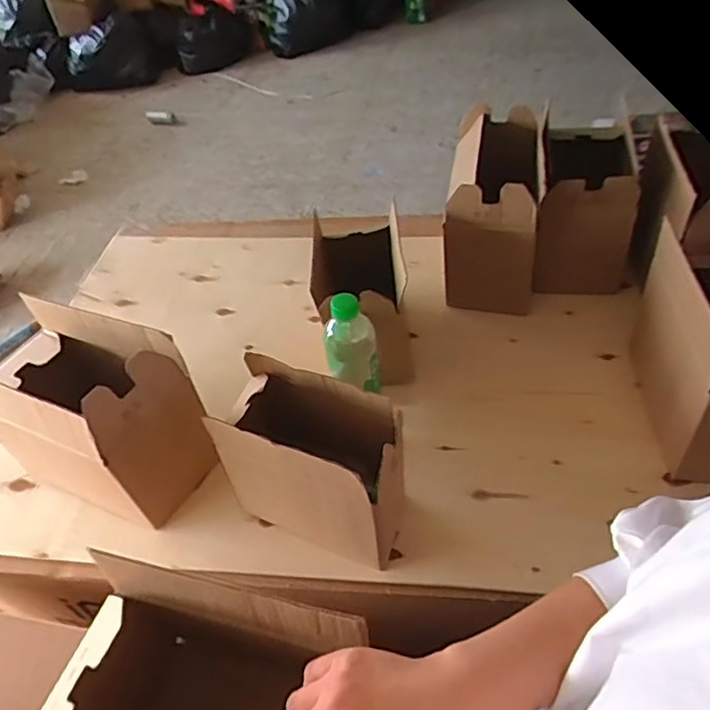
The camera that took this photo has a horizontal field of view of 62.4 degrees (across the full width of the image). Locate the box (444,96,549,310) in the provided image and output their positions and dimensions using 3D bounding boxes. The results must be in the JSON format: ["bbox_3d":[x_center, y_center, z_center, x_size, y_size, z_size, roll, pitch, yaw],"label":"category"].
[{"bbox_3d":[0.220,-0.233,0.929,0.130,0.236,0.266,5,47,11],"label":"box"}]

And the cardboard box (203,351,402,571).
[{"bbox_3d":[-0.045,0.121,0.662,0.212,0.197,0.109,19,51,23],"label":"cardboard box"}]

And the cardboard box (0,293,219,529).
[{"bbox_3d":[-0.321,0.076,0.719,0.248,0.229,0.139,16,50,20],"label":"cardboard box"}]

